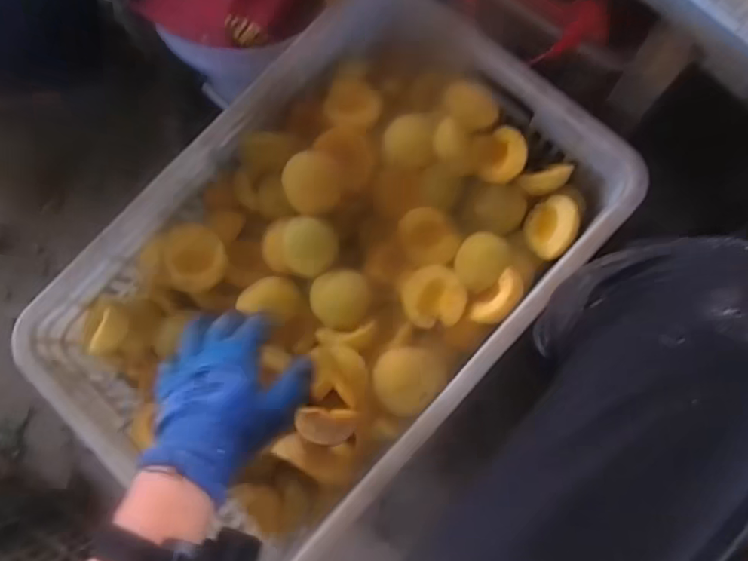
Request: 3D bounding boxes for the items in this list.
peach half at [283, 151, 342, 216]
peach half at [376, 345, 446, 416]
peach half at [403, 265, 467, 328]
[{"bbox_3d":[-0.063,-0.100,0.526,0.058,0.027,0.059,-39,107,-2],"label":"peach half"},{"bbox_3d":[0.032,0.092,0.491,0.059,0.036,0.063,-1,80,4],"label":"peach half"},{"bbox_3d":[0.060,0.019,0.516,0.062,0.029,0.062,-3,65,6],"label":"peach half"}]

